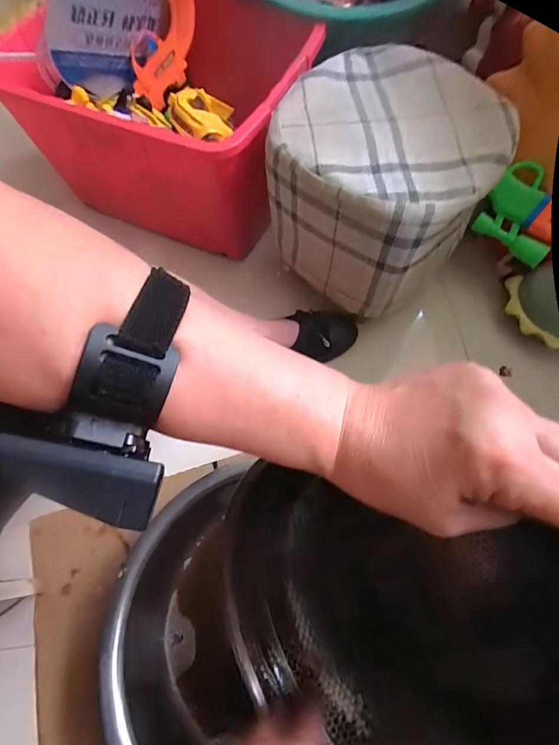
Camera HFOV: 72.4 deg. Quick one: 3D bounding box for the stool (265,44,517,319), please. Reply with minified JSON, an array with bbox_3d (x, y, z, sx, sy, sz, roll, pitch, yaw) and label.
[{"bbox_3d":[0.132,-0.258,0.555,0.274,0.228,0.239,39,72,15],"label":"stool"}]

